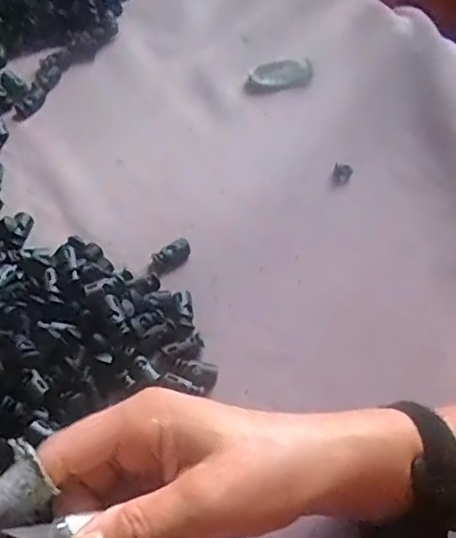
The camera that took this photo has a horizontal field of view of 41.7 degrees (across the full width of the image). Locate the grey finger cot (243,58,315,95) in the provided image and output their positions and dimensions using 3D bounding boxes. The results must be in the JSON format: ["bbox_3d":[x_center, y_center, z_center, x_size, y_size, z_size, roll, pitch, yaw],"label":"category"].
[{"bbox_3d":[0.046,-0.172,0.535,0.067,0.010,0.030,-15,58,-11],"label":"grey finger cot"}]

